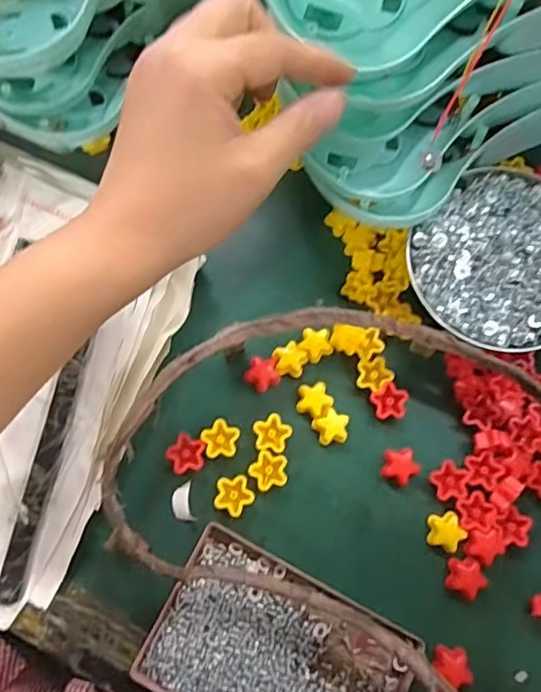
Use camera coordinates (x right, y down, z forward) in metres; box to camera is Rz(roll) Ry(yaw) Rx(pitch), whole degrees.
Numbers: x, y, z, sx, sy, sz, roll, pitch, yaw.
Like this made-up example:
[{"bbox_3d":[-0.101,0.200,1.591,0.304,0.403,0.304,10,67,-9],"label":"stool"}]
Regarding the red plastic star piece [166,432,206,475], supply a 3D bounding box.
[{"bbox_3d":[-0.059,0.077,0.397,0.026,0.005,0.027,23,76,6],"label":"red plastic star piece"}]

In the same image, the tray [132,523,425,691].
[{"bbox_3d":[0.006,0.200,0.360,0.157,0.014,0.103,27,77,7],"label":"tray"}]

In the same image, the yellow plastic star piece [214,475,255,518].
[{"bbox_3d":[-0.026,0.104,0.390,0.026,0.005,0.026,-28,77,-7],"label":"yellow plastic star piece"}]

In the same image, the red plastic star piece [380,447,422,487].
[{"bbox_3d":[0.092,0.084,0.397,0.027,0.009,0.026,23,76,6],"label":"red plastic star piece"}]

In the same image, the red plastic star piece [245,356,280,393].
[{"bbox_3d":[-0.006,0.020,0.416,0.025,0.011,0.024,41,79,10],"label":"red plastic star piece"}]

